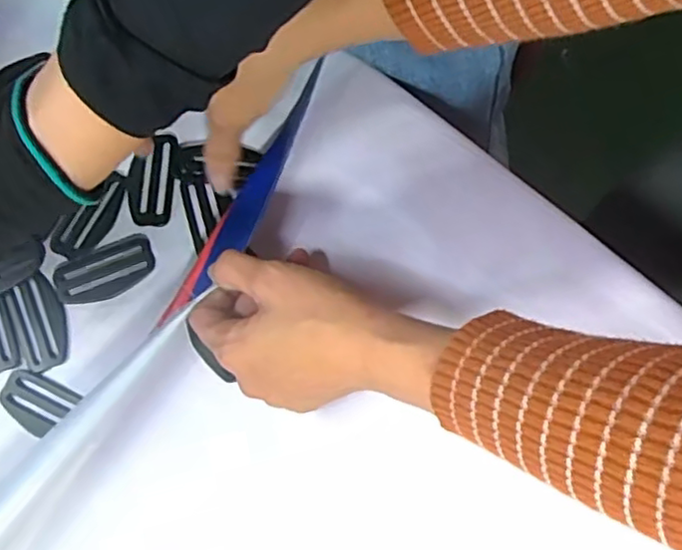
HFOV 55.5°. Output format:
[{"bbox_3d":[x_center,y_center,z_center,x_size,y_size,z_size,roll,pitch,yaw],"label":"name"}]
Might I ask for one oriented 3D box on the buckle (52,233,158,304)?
[{"bbox_3d":[-0.140,-0.002,0.384,0.059,0.004,0.031,-21,79,-4],"label":"buckle"}]

